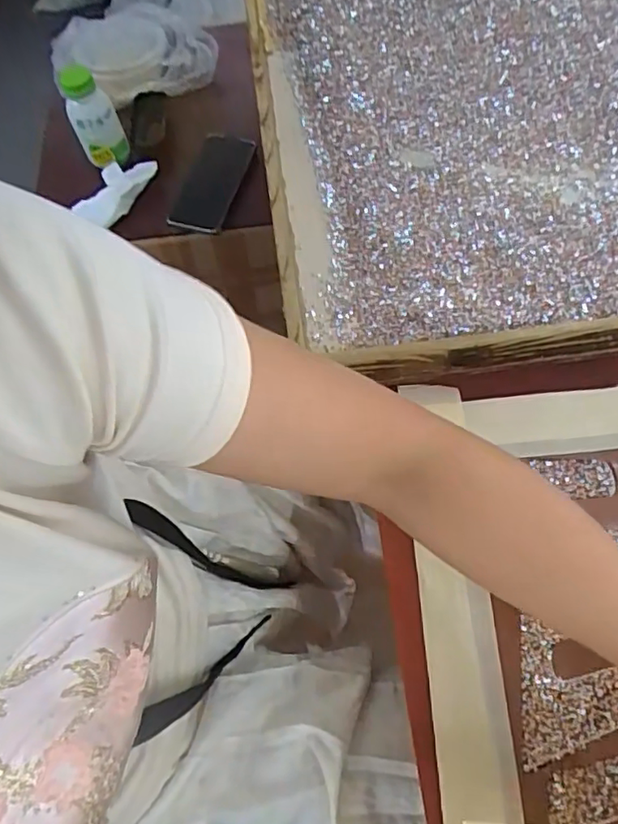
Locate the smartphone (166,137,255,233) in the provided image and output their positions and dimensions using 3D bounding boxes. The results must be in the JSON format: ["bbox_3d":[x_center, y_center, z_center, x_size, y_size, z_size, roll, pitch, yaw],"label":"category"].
[{"bbox_3d":[-0.136,-0.316,0.828,0.076,0.011,0.143,21,87,5],"label":"smartphone"}]

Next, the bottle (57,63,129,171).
[{"bbox_3d":[-0.273,-0.378,0.765,0.059,0.111,0.053,-32,66,-15],"label":"bottle"}]

